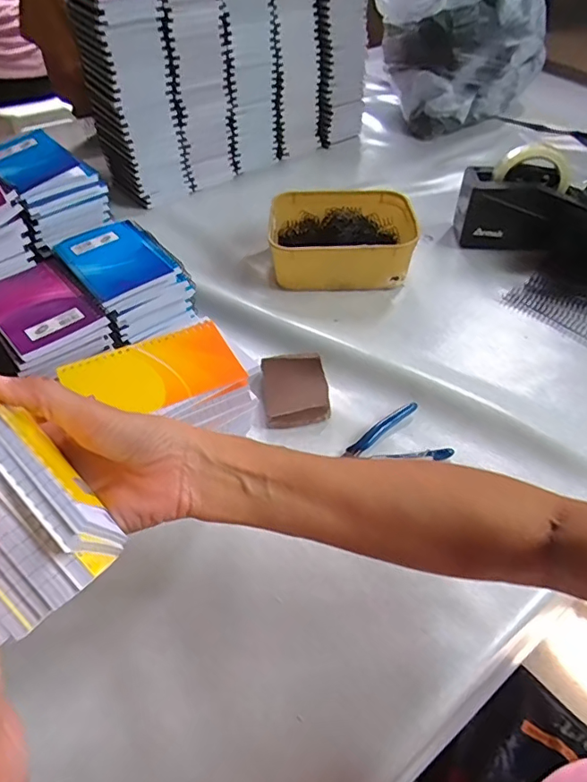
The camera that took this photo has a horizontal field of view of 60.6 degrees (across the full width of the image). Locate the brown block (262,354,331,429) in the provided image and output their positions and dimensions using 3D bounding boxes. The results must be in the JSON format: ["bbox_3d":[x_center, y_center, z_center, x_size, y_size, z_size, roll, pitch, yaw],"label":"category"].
[{"bbox_3d":[0.003,0.001,0.531,0.066,0.023,0.086,-5,46,-4],"label":"brown block"}]

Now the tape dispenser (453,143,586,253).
[{"bbox_3d":[0.337,-0.267,0.707,0.200,0.116,0.100,13,47,13],"label":"tape dispenser"}]

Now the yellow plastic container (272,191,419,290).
[{"bbox_3d":[0.065,-0.211,0.702,0.185,0.070,0.161,4,46,4],"label":"yellow plastic container"}]

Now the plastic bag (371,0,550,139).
[{"bbox_3d":[0.324,-0.734,0.994,0.330,0.346,0.270,14,47,14],"label":"plastic bag"}]

